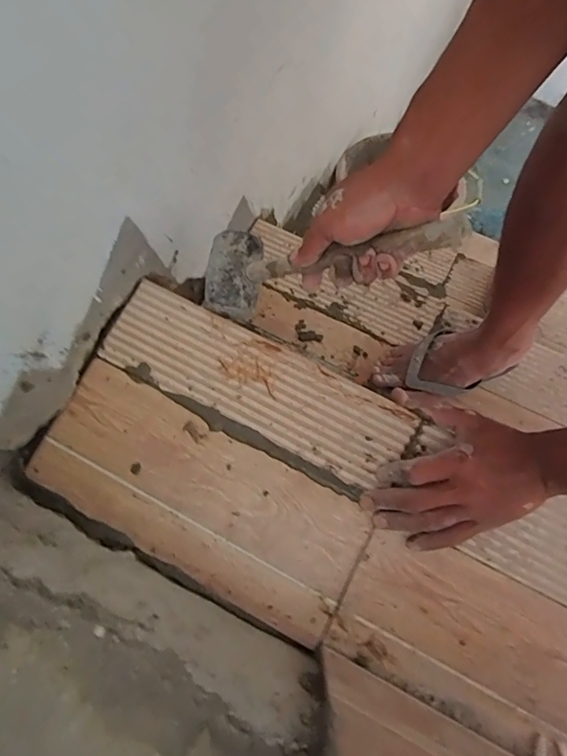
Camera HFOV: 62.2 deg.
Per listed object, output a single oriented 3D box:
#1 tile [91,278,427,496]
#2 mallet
[{"bbox_3d":[-0.031,0.003,0.501,0.331,0.009,0.096,26,79,8],"label":"tile"},{"bbox_3d":[0.029,-0.115,0.439,0.276,0.048,0.088,-1,72,44],"label":"mallet"}]

